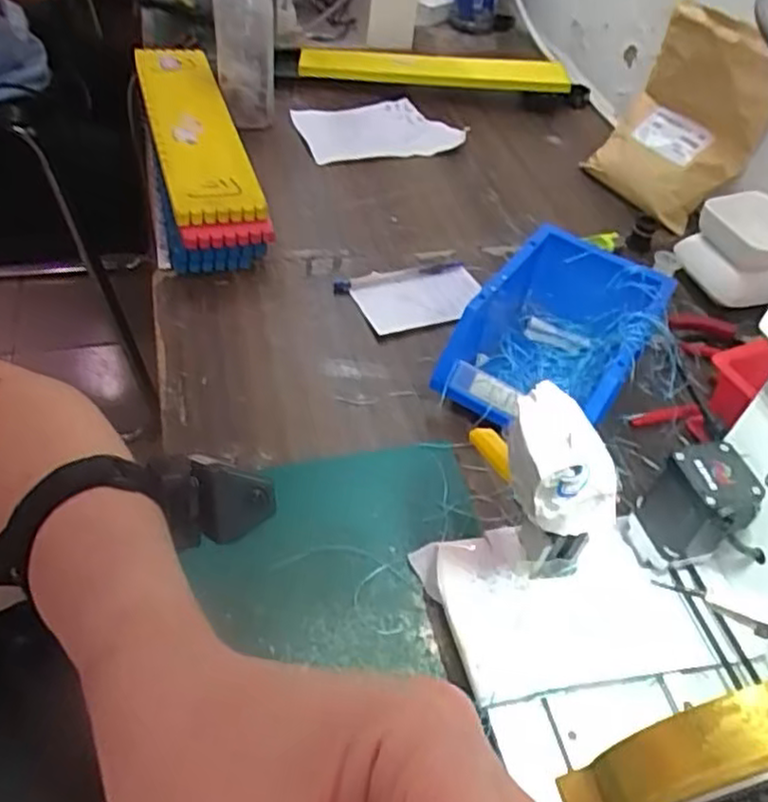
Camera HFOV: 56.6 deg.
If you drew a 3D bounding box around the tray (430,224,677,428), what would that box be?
[{"bbox_3d":[0.134,-0.049,0.578,0.133,0.076,0.183,27,51,17],"label":"tray"}]

